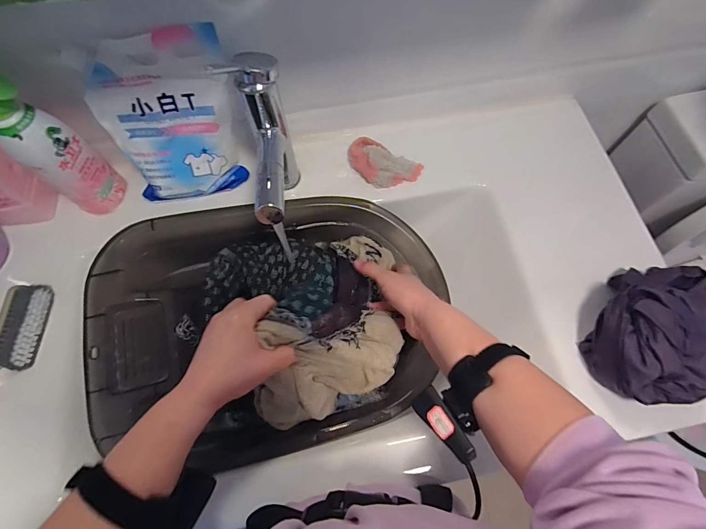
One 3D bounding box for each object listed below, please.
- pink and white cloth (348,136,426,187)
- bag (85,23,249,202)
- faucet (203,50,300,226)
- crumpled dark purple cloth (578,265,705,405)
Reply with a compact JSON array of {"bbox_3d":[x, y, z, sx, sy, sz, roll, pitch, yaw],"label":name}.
[{"bbox_3d":[0.043,-0.152,0.556,0.114,0.046,0.070,25,71,9],"label":"pink and white cloth"},{"bbox_3d":[-0.223,-0.176,0.466,0.174,0.185,0.090,-28,72,-10],"label":"bag"},{"bbox_3d":[-0.095,-0.115,0.443,0.047,0.197,0.174,-3,69,-1],"label":"faucet"},{"bbox_3d":[0.367,0.069,0.436,0.121,0.094,0.191,27,72,10],"label":"crumpled dark purple cloth"}]

